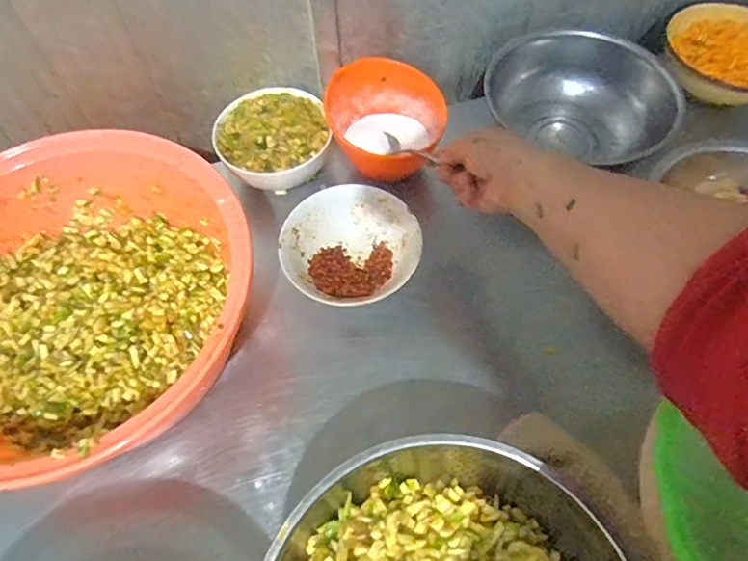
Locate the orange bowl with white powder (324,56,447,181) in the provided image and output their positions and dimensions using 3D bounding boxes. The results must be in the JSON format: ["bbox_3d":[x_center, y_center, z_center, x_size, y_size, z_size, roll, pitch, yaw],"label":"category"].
[{"bbox_3d":[0.011,-0.183,0.611,0.127,0.069,0.123,0,58,0],"label":"orange bowl with white powder"}]

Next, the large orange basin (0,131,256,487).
[{"bbox_3d":[-0.274,0.029,0.506,0.323,0.129,0.310,0,58,0],"label":"large orange basin"}]

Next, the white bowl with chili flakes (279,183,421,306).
[{"bbox_3d":[-0.023,-0.031,0.569,0.145,0.050,0.134,-4,58,-2],"label":"white bowl with chili flakes"}]

